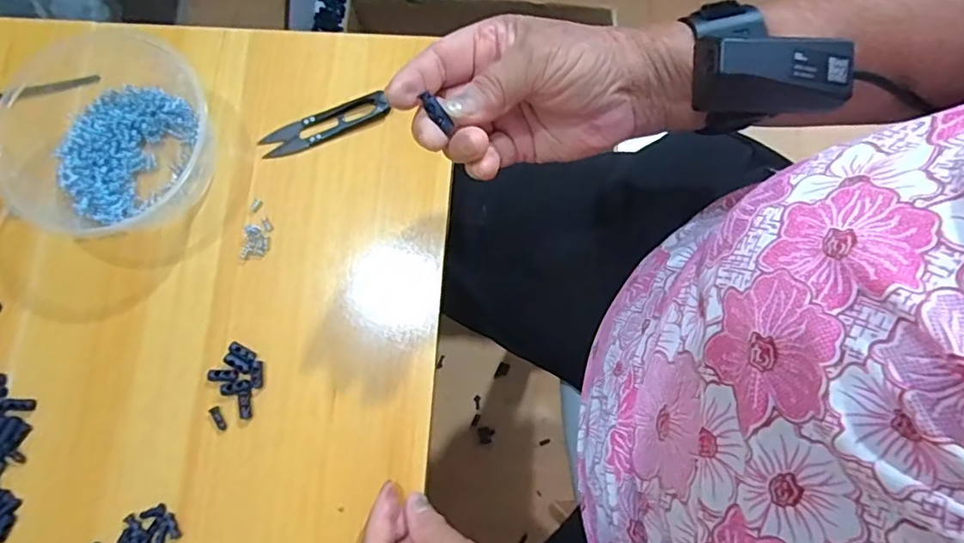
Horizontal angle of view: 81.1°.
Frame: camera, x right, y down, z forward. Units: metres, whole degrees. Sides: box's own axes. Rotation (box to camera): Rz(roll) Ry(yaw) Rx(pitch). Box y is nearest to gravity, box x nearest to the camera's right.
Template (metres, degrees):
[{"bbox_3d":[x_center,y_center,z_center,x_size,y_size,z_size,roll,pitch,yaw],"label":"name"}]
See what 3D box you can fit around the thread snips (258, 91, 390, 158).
[{"bbox_3d":[-0.121,-0.111,0.429,0.099,0.010,0.024,-21,80,-3],"label":"thread snips"}]

